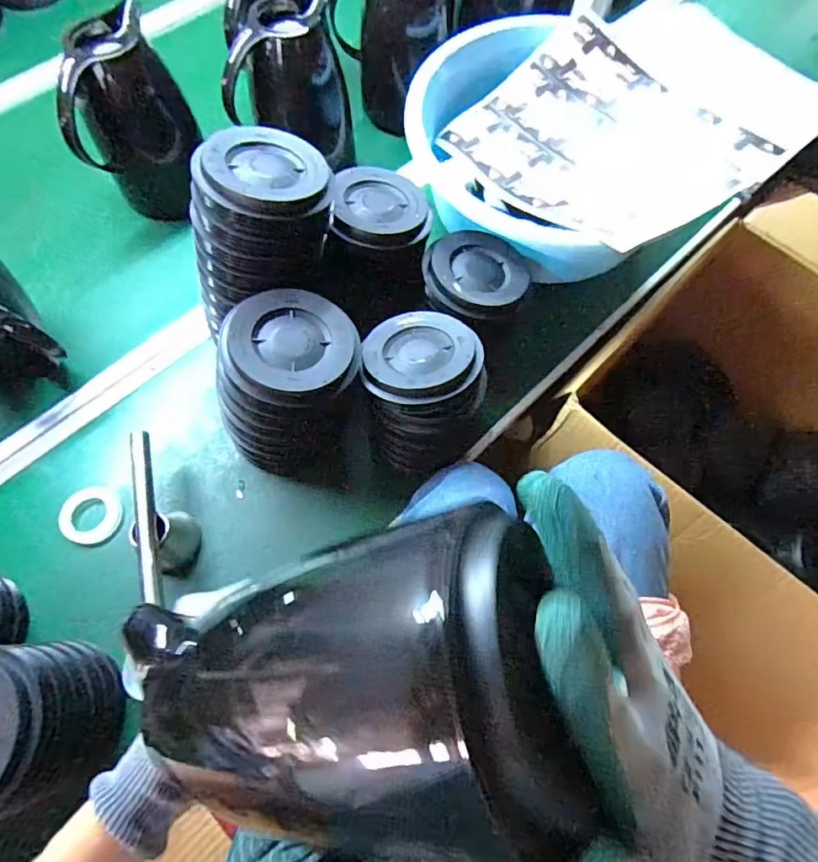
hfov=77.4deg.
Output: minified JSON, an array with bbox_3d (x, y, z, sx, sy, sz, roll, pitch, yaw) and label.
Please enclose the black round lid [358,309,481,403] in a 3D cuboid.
[{"bbox_3d":[0.014,-0.075,0.498,0.108,0.025,0.108,-3,55,4],"label":"black round lid"}]

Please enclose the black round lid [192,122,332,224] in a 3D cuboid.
[{"bbox_3d":[-0.126,-0.232,0.460,0.111,0.022,0.098,26,63,-9],"label":"black round lid"}]

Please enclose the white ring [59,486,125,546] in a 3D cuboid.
[{"bbox_3d":[-0.333,0.087,0.537,0.055,0.013,0.060,0,67,-1],"label":"white ring"}]

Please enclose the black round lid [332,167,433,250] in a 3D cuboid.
[{"bbox_3d":[-0.032,-0.241,0.541,0.108,0.024,0.095,-6,67,-15],"label":"black round lid"}]

